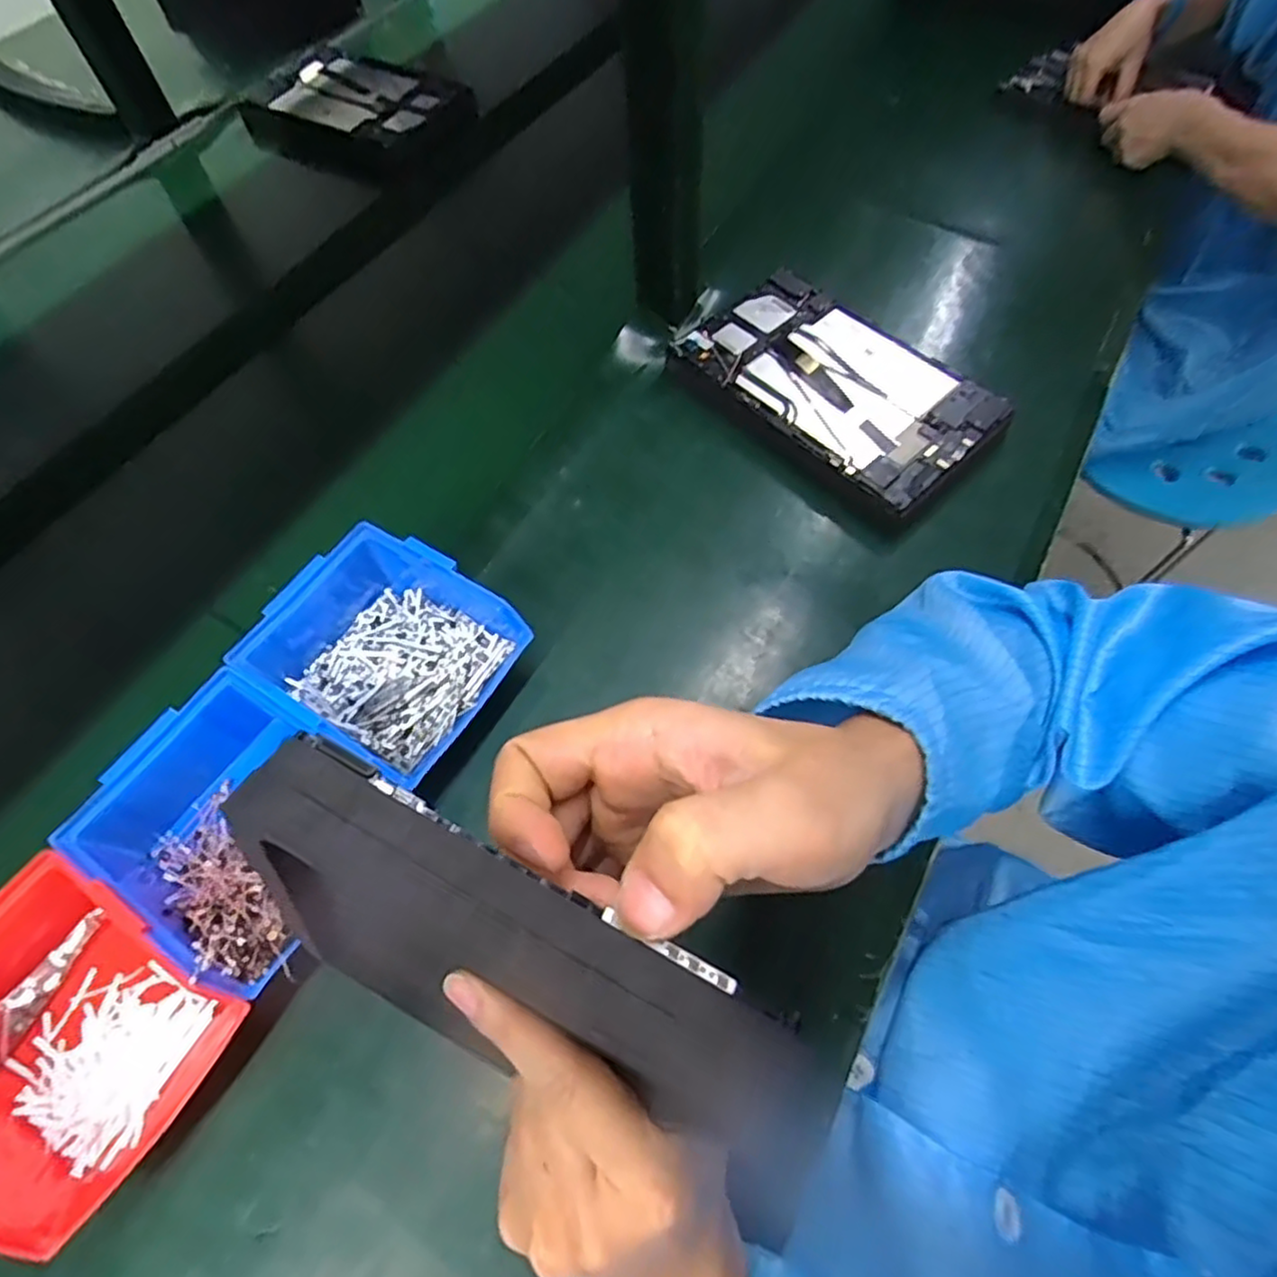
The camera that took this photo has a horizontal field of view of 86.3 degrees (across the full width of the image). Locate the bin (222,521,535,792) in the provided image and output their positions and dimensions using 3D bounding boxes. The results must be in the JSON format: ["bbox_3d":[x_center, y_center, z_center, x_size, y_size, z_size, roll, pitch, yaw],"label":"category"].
[{"bbox_3d":[-0.162,0.007,0.437,0.152,0.063,0.123,27,67,14],"label":"bin"}]

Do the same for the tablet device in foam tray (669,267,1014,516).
[{"bbox_3d":[0.160,-0.205,0.552,0.139,0.032,0.234,-40,69,-17],"label":"tablet device in foam tray"}]

